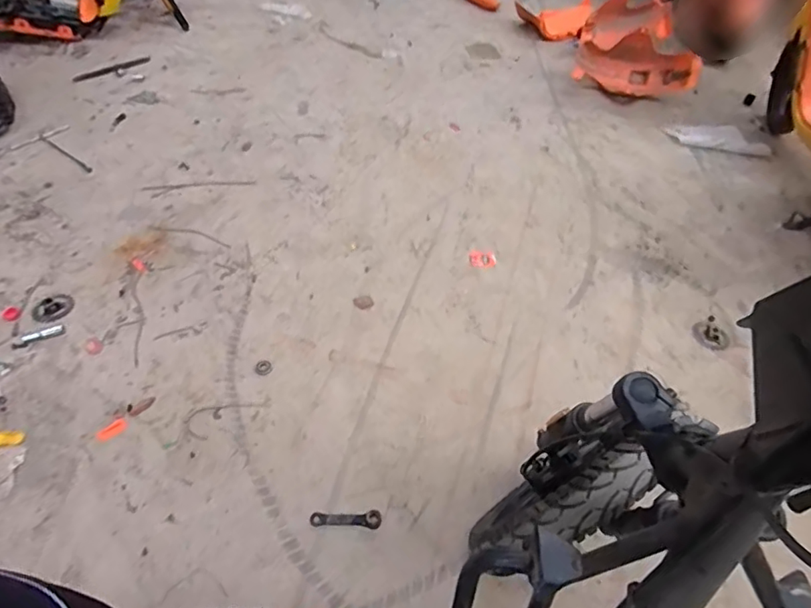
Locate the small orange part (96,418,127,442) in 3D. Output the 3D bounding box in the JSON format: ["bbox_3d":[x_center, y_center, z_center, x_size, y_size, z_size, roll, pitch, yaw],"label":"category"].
[{"bbox_3d":[-0.574,0.247,1.007,0.053,0.004,0.027,-35,60,-28],"label":"small orange part"}]

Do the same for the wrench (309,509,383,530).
[{"bbox_3d":[-0.106,0.383,0.922,0.126,0.006,0.030,3,50,-1],"label":"wrench"}]

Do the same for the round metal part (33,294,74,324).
[{"bbox_3d":[-0.809,0.009,1.183,0.079,0.006,0.084,2,50,-2],"label":"round metal part"}]

